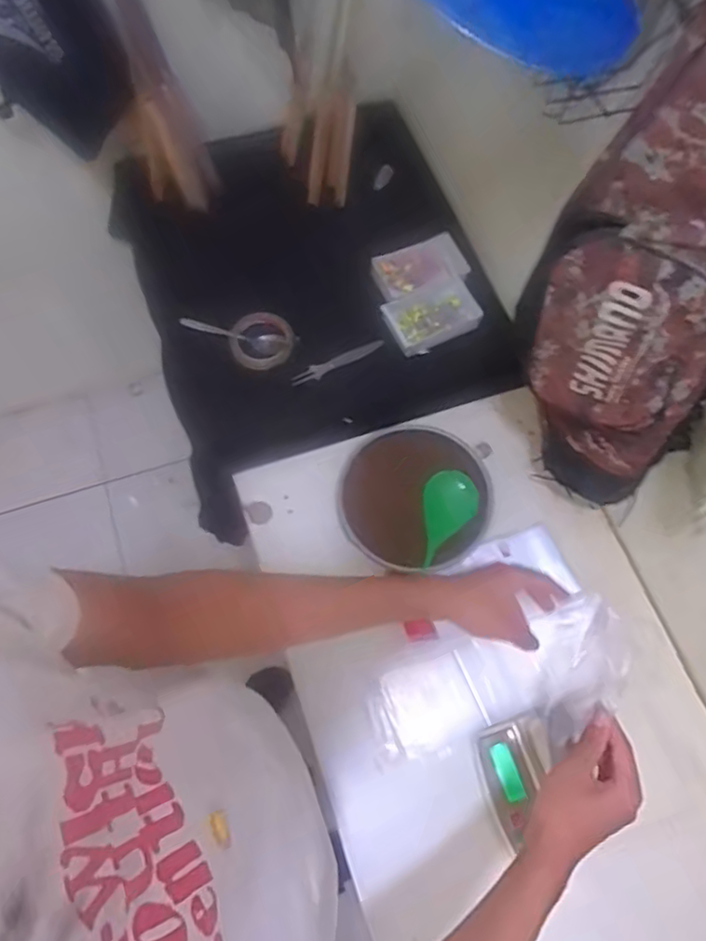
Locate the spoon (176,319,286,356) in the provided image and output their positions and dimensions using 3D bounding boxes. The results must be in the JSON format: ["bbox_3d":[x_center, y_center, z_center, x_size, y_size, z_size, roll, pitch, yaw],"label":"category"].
[{"bbox_3d":[-0.188,-0.212,0.977,0.167,0.018,0.031,18,68,5],"label":"spoon"}]

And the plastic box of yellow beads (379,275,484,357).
[{"bbox_3d":[0.127,-0.249,1.002,0.147,0.026,0.096,-21,71,-10],"label":"plastic box of yellow beads"}]

